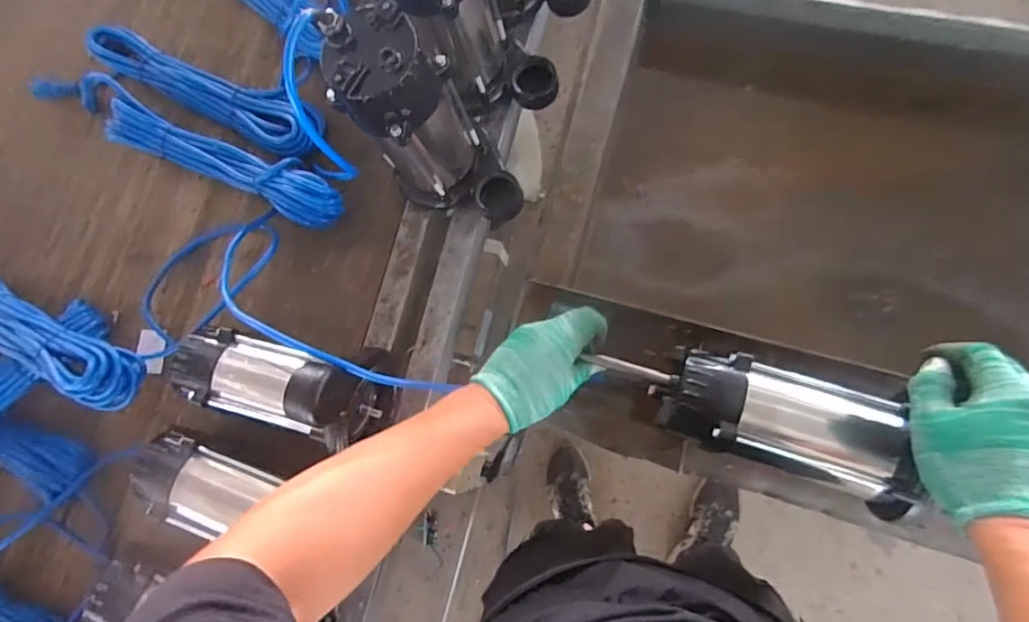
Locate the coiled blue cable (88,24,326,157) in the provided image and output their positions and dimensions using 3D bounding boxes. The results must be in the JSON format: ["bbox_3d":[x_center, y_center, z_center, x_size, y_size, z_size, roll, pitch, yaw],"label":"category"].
[{"bbox_3d":[-0.405,-0.284,0.700,0.338,0.060,0.071,24,85,12],"label":"coiled blue cable"}]

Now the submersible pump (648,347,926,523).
[{"bbox_3d":[0.253,0.104,0.496,0.218,0.075,0.090,19,87,11],"label":"submersible pump"}]

